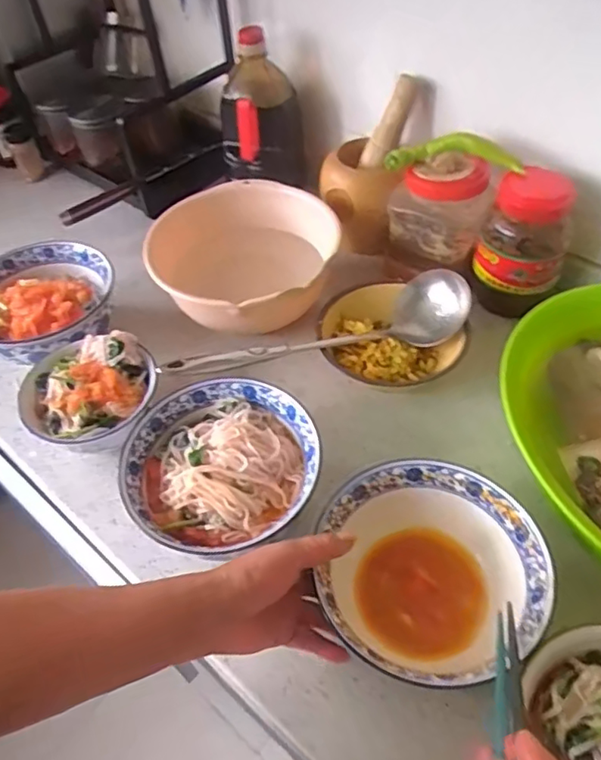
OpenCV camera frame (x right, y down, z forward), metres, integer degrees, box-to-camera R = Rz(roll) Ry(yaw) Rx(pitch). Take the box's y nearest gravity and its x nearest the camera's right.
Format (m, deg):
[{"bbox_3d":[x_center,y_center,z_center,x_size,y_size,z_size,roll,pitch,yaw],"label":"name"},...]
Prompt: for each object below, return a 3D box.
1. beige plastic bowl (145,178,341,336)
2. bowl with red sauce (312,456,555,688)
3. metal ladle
[{"bbox_3d":[-0.071,-0.136,0.699,0.208,0.087,0.211,-2,50,3],"label":"beige plastic bowl"},{"bbox_3d":[0.099,0.153,0.464,0.166,0.066,0.163,-2,50,3],"label":"bowl with red sauce"},{"bbox_3d":[0.021,-0.059,0.596,0.317,0.036,0.074,-13,50,-6],"label":"metal ladle"}]

